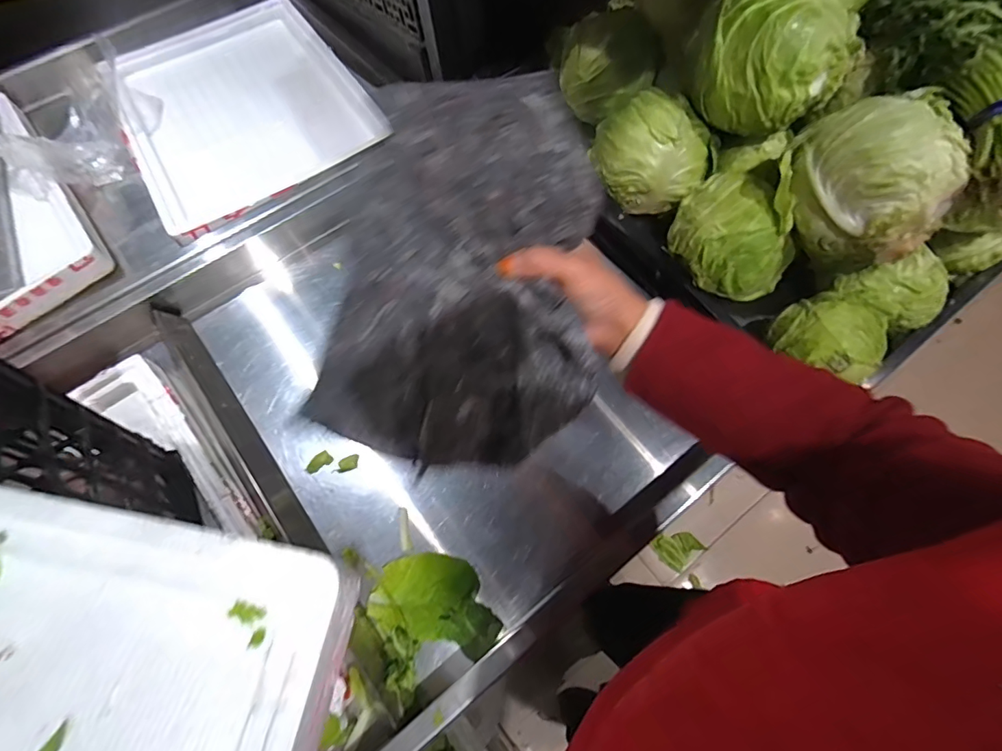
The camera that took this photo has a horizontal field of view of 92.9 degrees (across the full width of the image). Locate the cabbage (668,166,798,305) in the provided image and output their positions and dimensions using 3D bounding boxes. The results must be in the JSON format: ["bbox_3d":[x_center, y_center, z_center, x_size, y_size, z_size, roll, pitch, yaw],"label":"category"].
[{"bbox_3d":[0.318,-0.201,0.668,0.138,0.115,0.165,-14,65,-4],"label":"cabbage"}]

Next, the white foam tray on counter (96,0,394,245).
[{"bbox_3d":[-0.564,-0.594,1.019,0.456,0.045,0.714,-31,67,-11],"label":"white foam tray on counter"}]

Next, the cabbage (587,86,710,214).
[{"bbox_3d":[0.223,-0.336,0.717,0.178,0.122,0.129,10,66,7],"label":"cabbage"}]

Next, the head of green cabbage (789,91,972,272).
[{"bbox_3d":[0.430,-0.227,0.582,0.164,0.158,0.179,-1,65,2],"label":"head of green cabbage"}]

